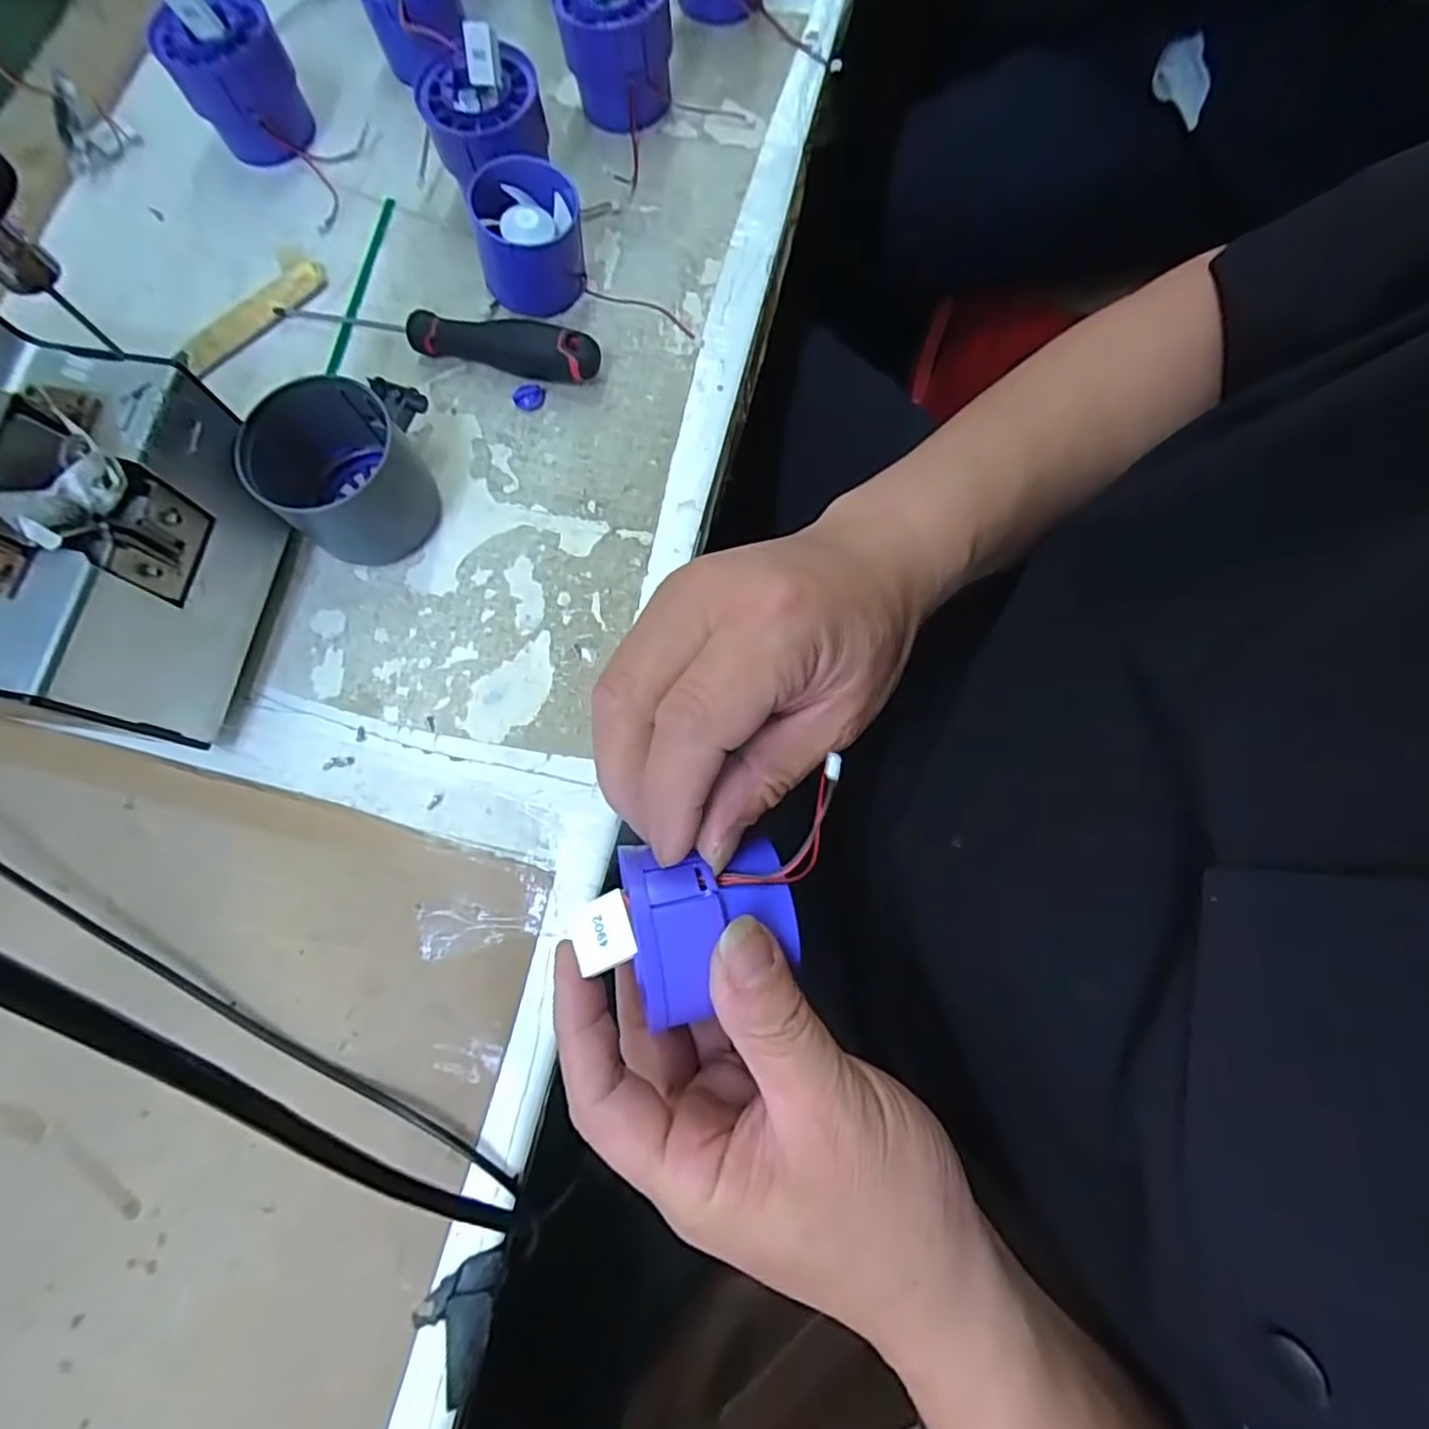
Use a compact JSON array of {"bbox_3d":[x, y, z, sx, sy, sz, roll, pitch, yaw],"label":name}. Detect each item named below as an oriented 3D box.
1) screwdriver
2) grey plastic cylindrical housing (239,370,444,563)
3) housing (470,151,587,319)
[{"bbox_3d":[-0.134,-0.180,0.325,0.164,0.021,0.024,10,76,4],"label":"screwdriver"},{"bbox_3d":[-0.155,-0.101,0.289,0.054,0.054,0.057,0,76,1],"label":"grey plastic cylindrical housing"},{"bbox_3d":[-0.086,-0.223,0.321,0.047,0.042,0.043,-2,76,1],"label":"housing"}]

